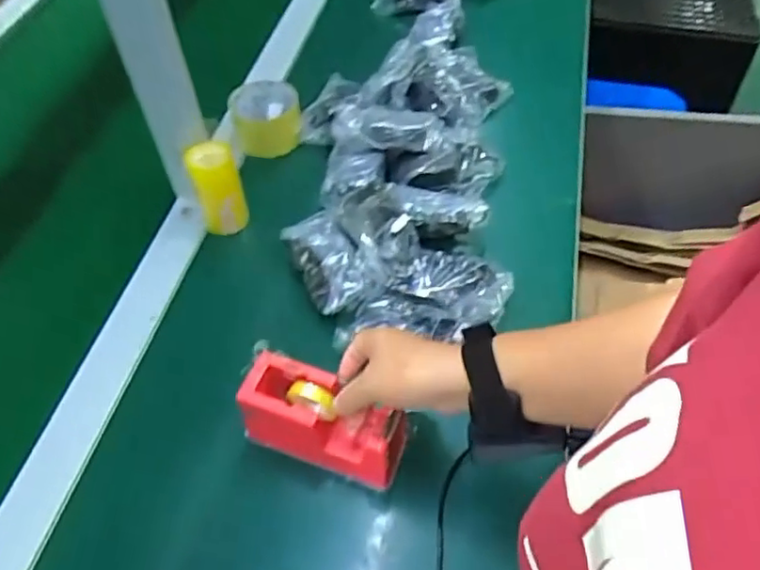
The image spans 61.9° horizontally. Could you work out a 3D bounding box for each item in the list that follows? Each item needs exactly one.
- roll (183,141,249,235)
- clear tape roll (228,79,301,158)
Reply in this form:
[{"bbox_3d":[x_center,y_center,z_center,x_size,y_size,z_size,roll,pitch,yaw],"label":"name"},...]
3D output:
[{"bbox_3d":[-0.173,-0.104,0.682,0.049,0.094,0.041,-13,53,-7],"label":"roll"},{"bbox_3d":[-0.145,-0.215,0.800,0.083,0.058,0.088,-1,52,1],"label":"clear tape roll"}]

